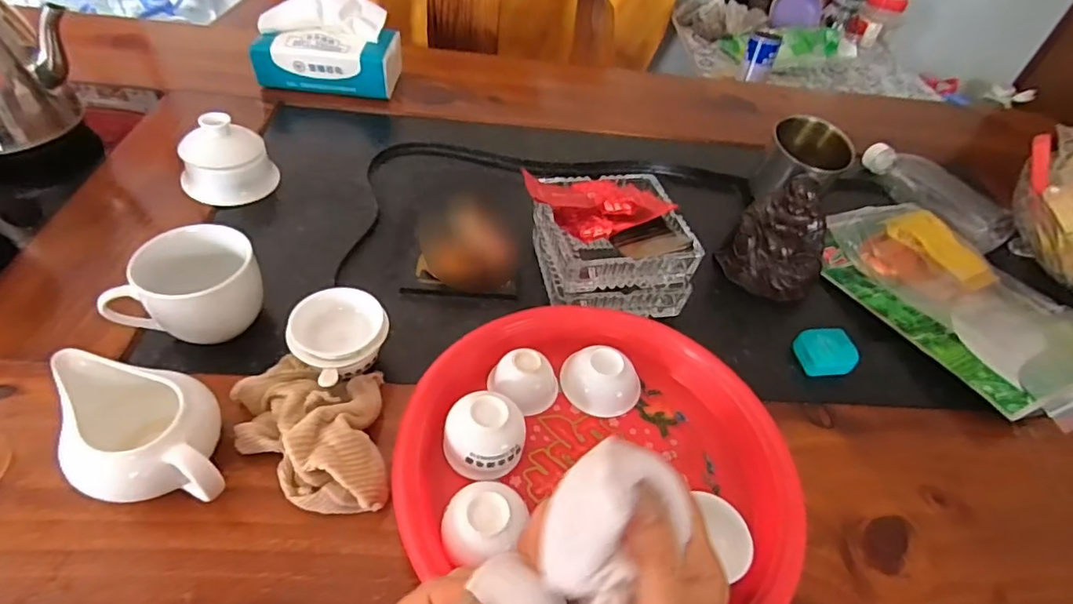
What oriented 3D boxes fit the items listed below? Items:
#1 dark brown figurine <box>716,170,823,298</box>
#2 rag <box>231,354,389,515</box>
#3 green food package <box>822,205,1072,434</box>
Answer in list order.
[{"bbox_3d":[0.235,-0.061,0.535,0.086,0.090,0.073,28,49,19],"label":"dark brown figurine"},{"bbox_3d":[-0.149,0.080,0.363,0.094,0.044,0.119,-6,47,-13],"label":"rag"},{"bbox_3d":[0.411,-0.005,0.533,0.184,0.035,0.268,-13,49,-19],"label":"green food package"}]

